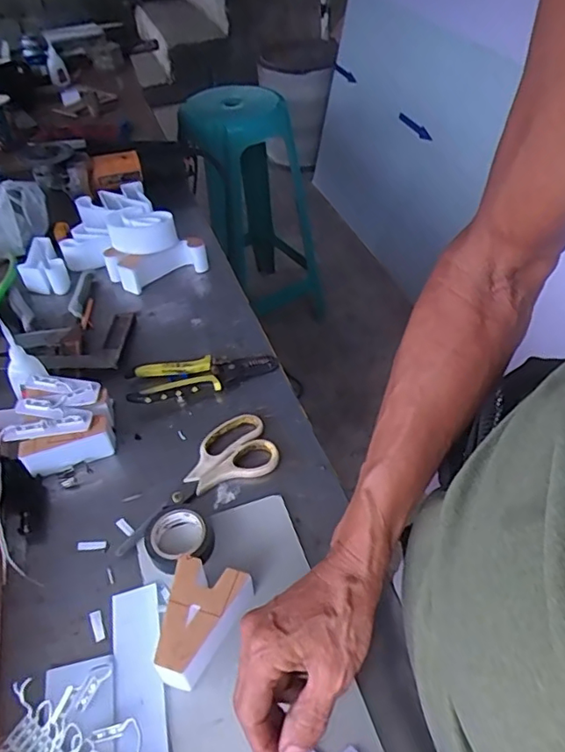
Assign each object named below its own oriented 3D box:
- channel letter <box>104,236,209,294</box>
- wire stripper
[{"bbox_3d":[-0.179,-0.162,0.802,0.132,0.053,0.065,-26,49,-20],"label":"channel letter"},{"bbox_3d":[-0.094,-0.004,0.654,0.169,0.027,0.060,-15,46,-11],"label":"wire stripper"}]

